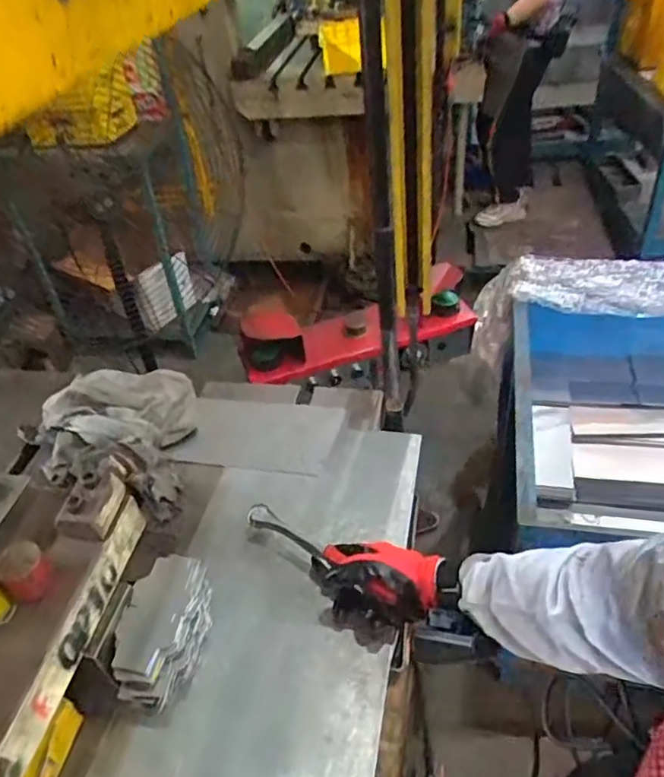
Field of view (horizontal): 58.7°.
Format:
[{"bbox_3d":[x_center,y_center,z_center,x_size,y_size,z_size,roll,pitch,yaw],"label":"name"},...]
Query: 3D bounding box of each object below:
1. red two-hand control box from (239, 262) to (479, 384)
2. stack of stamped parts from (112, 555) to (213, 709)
[{"bbox_3d":[0.066,-0.145,1.340,0.552,0.130,0.103,-14,41,-8],"label":"red two-hand control box"},{"bbox_3d":[-0.166,0.249,0.598,0.071,0.079,0.131,4,42,12],"label":"stack of stamped parts"}]

